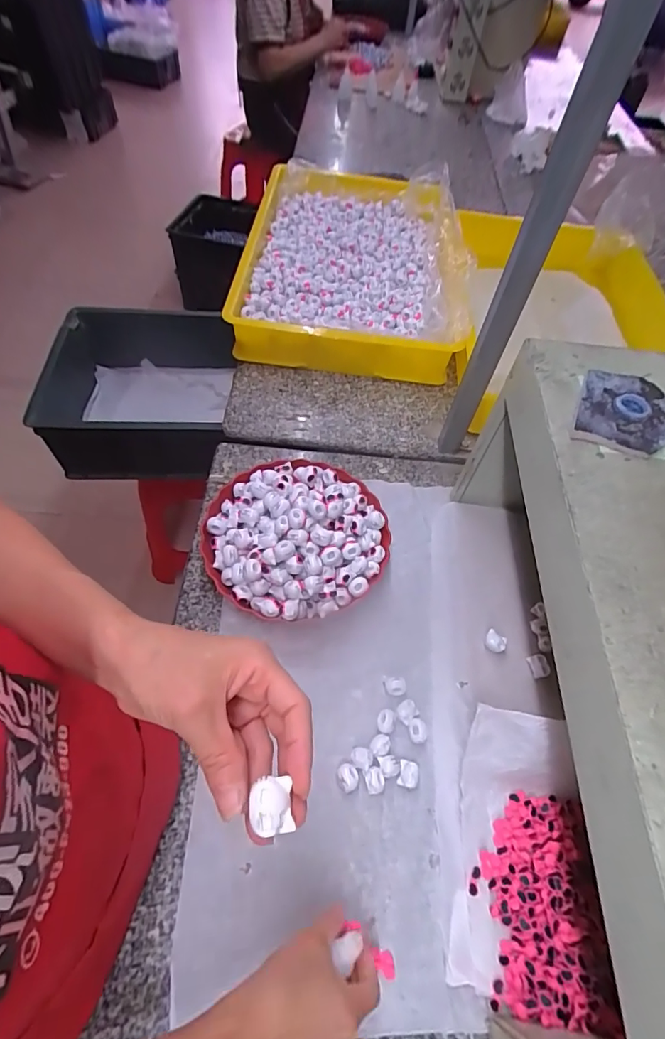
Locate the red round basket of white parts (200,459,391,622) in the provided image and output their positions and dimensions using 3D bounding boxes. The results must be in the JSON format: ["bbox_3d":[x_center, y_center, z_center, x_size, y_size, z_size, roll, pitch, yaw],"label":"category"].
[{"bbox_3d":[-0.049,0.015,0.610,0.236,0.098,0.224,2,57,-3],"label":"red round basket of white parts"}]

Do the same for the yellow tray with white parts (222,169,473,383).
[{"bbox_3d":[0.041,-0.542,0.952,0.424,0.117,0.615,3,57,-3],"label":"yellow tray with white parts"}]

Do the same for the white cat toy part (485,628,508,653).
[{"bbox_3d":[0.201,0.152,0.568,0.026,0.013,0.025,2,57,-3],"label":"white cat toy part"}]

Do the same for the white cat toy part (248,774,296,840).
[{"bbox_3d":[-0.029,0.142,0.228,0.019,0.012,0.023,0,58,-5],"label":"white cat toy part"}]

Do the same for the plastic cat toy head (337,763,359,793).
[{"bbox_3d":[0.017,0.277,0.491,0.021,0.018,0.026,-7,58,-9],"label":"plastic cat toy head"}]

